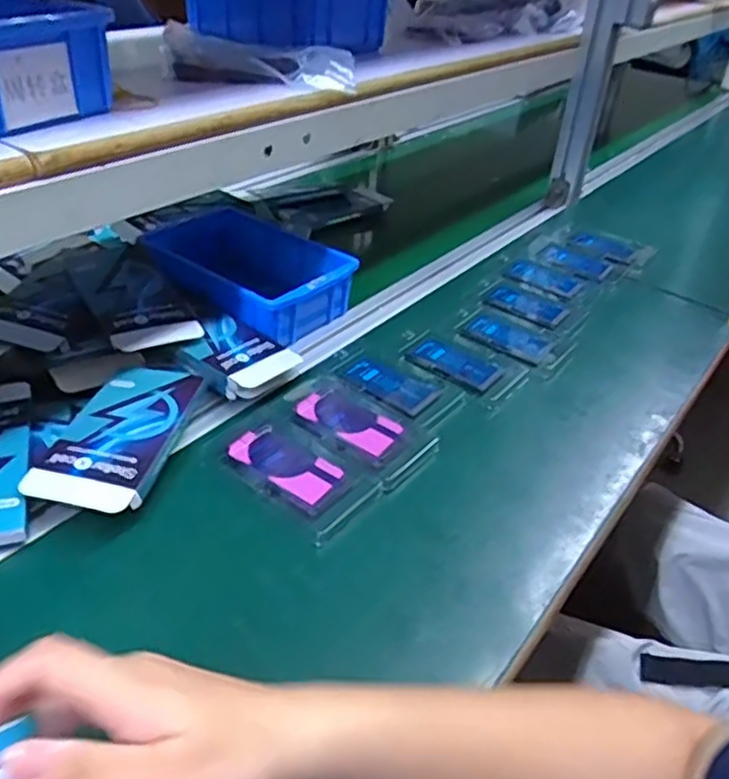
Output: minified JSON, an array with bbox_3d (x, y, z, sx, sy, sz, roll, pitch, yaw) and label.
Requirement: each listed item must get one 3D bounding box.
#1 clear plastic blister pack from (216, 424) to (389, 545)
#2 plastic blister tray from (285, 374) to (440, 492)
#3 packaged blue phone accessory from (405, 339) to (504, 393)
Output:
[{"bbox_3d":[-0.053,0.064,0.527,0.116,0.005,0.066,27,41,25],"label":"clear plastic blister pack"},{"bbox_3d":[-0.006,0.028,0.578,0.131,0.007,0.070,33,44,30],"label":"plastic blister tray"},{"bbox_3d":[0.086,-0.024,0.671,0.089,0.005,0.047,26,41,24],"label":"packaged blue phone accessory"}]

